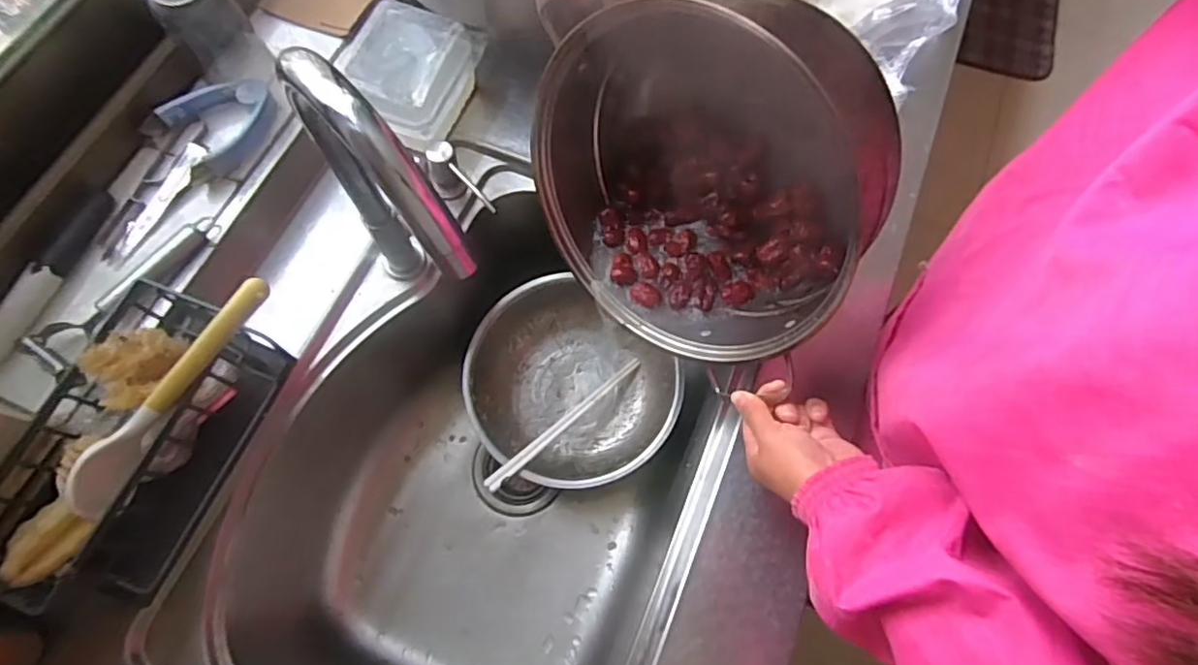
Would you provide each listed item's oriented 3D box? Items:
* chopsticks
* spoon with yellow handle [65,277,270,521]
[{"bbox_3d":[-0.034,0.098,0.700,0.014,0.010,0.238,44,55,14],"label":"chopsticks"},{"bbox_3d":[-0.306,0.041,0.439,0.027,0.043,0.193,32,72,10],"label":"spoon with yellow handle"}]

